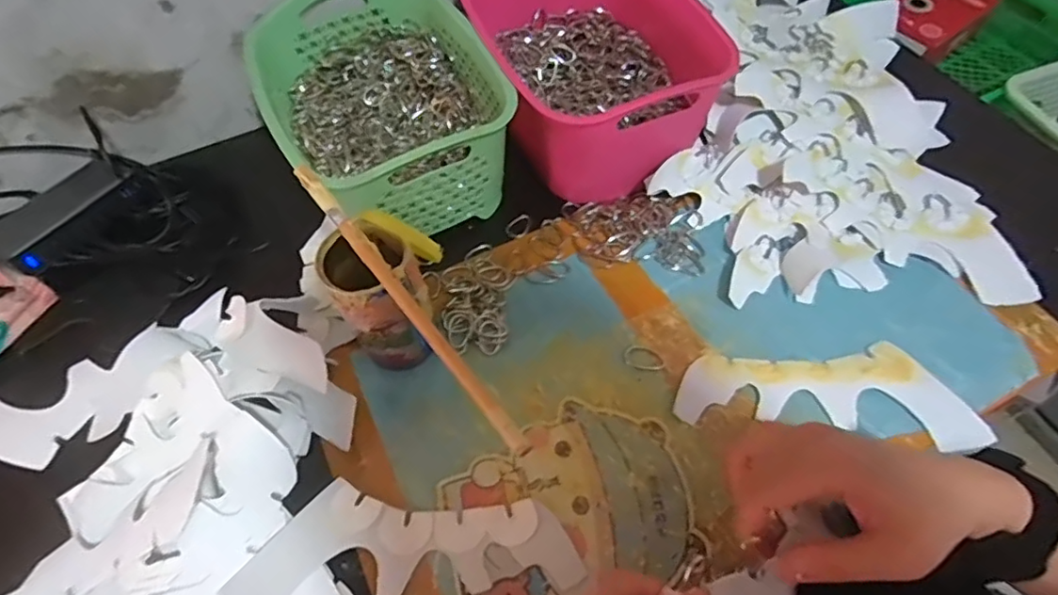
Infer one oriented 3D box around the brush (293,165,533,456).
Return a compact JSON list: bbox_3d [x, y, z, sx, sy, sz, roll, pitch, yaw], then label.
[{"bbox_3d":[-0.085,-0.005,0.370,0.011,0.007,0.266,-34,63,-18],"label":"brush"}]

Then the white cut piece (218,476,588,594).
[{"bbox_3d":[-0.079,0.164,0.397,0.219,0.023,0.073,-4,59,0],"label":"white cut piece"}]

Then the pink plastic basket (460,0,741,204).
[{"bbox_3d":[0.053,-0.245,0.580,0.199,0.110,0.300,-17,60,-8],"label":"pink plastic basket"}]

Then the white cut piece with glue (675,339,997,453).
[{"bbox_3d":[0.229,0.074,0.453,0.221,0.009,0.076,0,59,2],"label":"white cut piece with glue"}]

